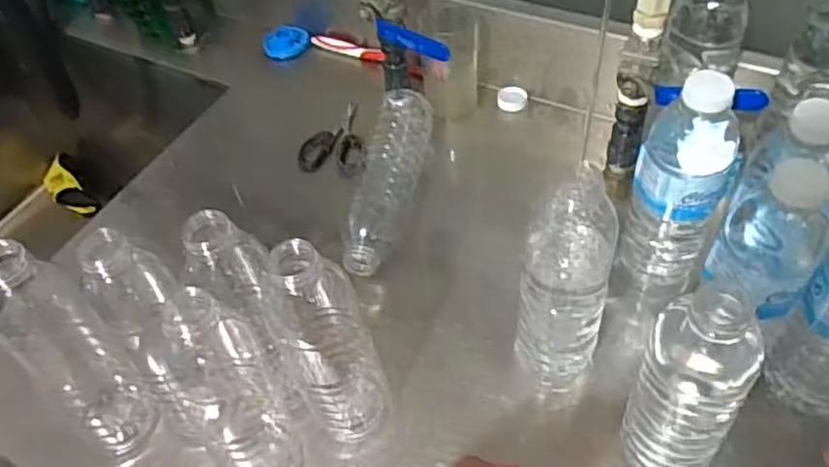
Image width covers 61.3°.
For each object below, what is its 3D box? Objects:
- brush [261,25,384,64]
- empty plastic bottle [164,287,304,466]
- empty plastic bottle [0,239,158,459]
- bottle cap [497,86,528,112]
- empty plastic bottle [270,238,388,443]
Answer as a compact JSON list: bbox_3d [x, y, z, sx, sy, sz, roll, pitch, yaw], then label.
[{"bbox_3d":[-0.107,-0.233,0.864,0.150,0.031,0.046,6,51,10],"label":"brush"},{"bbox_3d":[-0.121,0.108,0.470,0.054,0.203,0.065,-28,53,-18],"label":"empty plastic bottle"},{"bbox_3d":[-0.243,0.085,0.494,0.056,0.201,0.060,-3,50,3],"label":"empty plastic bottle"},{"bbox_3d":[0.107,-0.148,0.765,0.032,0.013,0.033,-3,50,3],"label":"bottle cap"},{"bbox_3d":[-0.059,0.067,0.484,0.059,0.196,0.069,-20,51,-12],"label":"empty plastic bottle"}]

